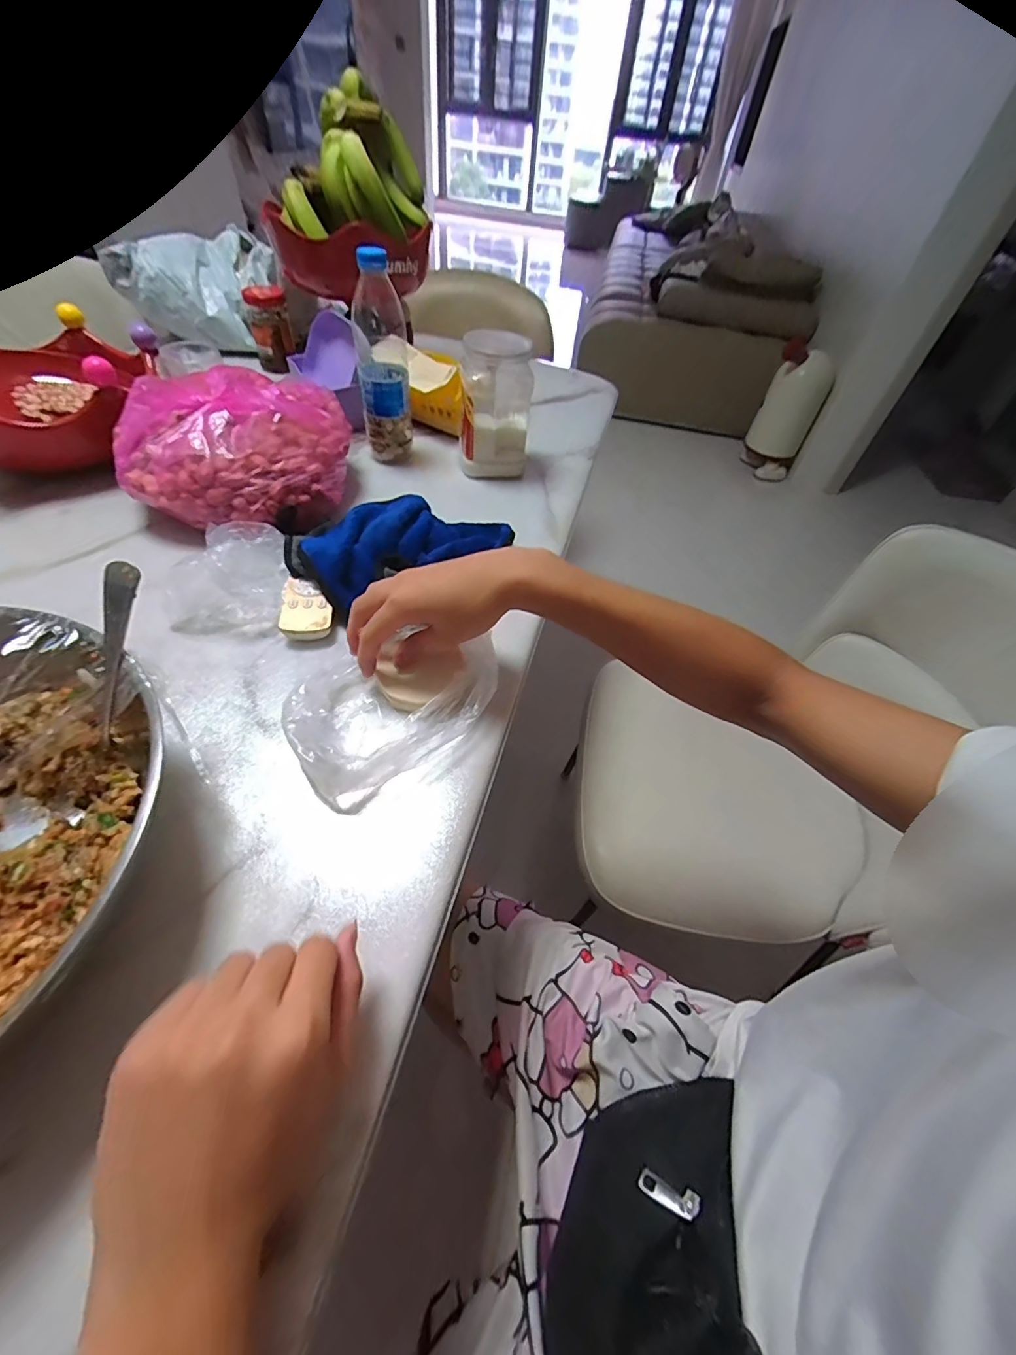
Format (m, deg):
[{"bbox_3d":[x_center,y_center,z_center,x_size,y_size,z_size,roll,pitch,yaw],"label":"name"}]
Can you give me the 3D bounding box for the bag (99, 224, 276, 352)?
[{"bbox_3d":[-0.528,-0.656,0.825,0.237,0.130,0.161,-26,58,-25],"label":"bag"}]

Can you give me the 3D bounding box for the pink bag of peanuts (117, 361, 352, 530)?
[{"bbox_3d":[-0.308,-0.264,0.550,0.231,0.101,0.197,-3,51,-9],"label":"pink bag of peanuts"}]

